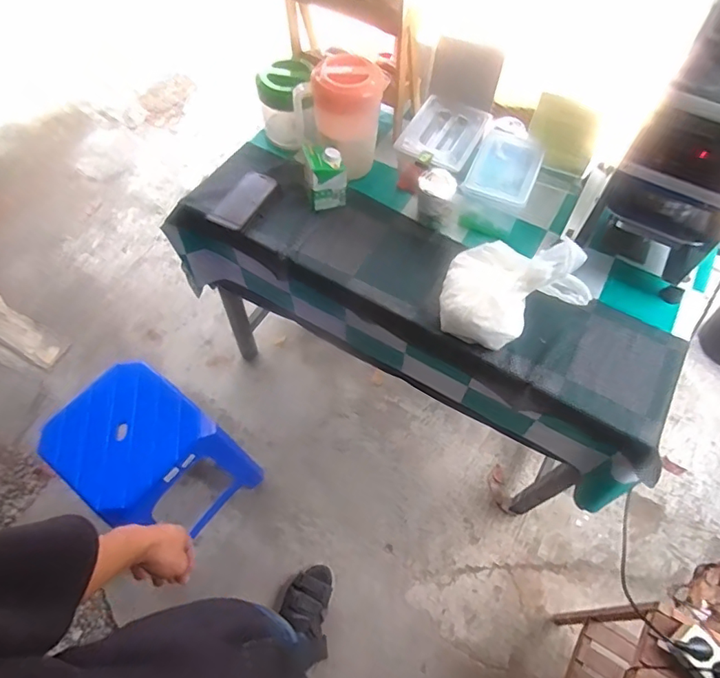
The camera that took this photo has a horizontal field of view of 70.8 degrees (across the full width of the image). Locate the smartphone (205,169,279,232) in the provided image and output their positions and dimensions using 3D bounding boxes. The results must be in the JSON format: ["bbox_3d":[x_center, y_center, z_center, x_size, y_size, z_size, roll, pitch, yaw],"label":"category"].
[{"bbox_3d":[-0.235,-0.285,1.032,0.083,0.015,0.162,23,58,13],"label":"smartphone"}]

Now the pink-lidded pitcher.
[{"bbox_3d":[-0.038,-0.432,1.007,0.174,0.190,0.136,-4,63,-3],"label":"pink-lidded pitcher"}]

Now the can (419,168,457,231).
[{"bbox_3d":[0.149,-0.278,1.000,0.071,0.096,0.073,0,63,-1],"label":"can"}]

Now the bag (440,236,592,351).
[{"bbox_3d":[0.256,-0.087,0.874,0.227,0.133,0.198,34,67,16],"label":"bag"}]

